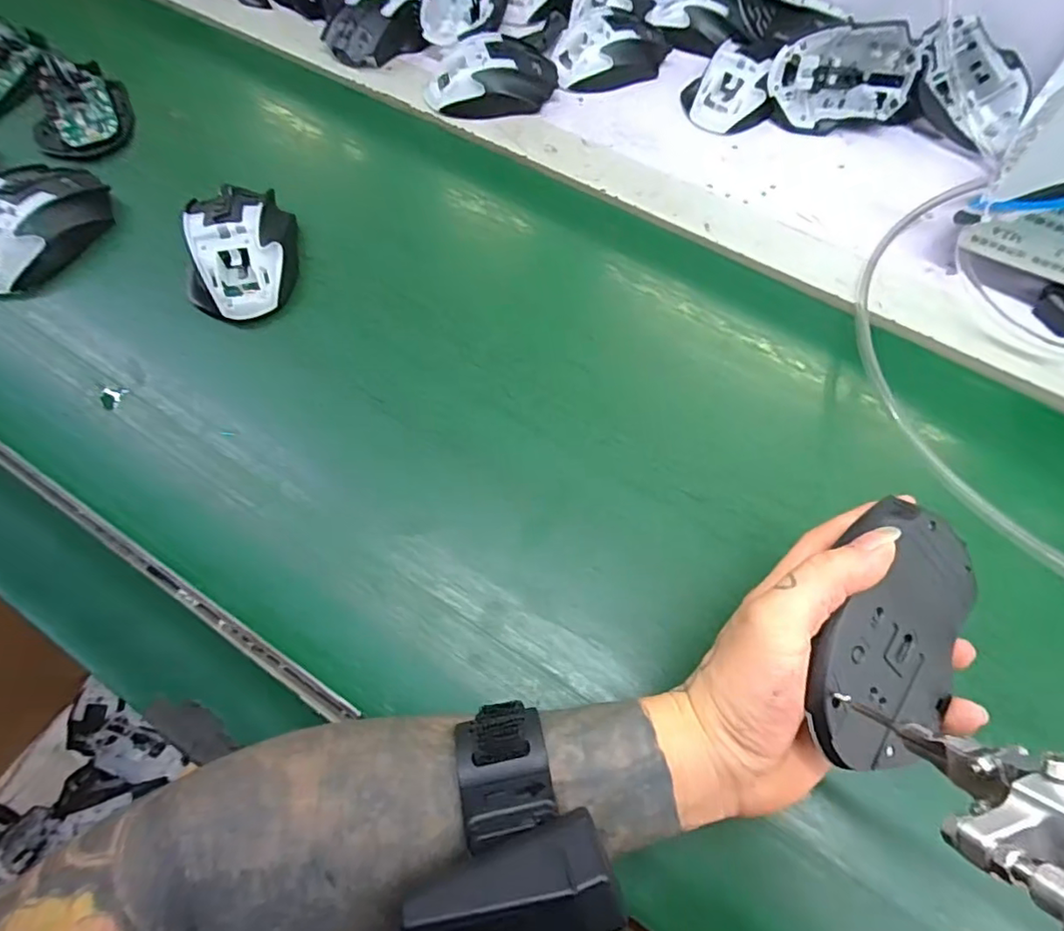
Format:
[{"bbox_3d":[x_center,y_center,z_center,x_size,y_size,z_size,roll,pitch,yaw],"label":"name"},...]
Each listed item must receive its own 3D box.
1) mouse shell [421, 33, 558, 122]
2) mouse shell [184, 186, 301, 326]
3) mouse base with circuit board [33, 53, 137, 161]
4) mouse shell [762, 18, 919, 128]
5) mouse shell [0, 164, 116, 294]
[{"bbox_3d":[-0.035,-0.341,0.496,0.111,0.031,0.065,-1,65,-1],"label":"mouse shell"},{"bbox_3d":[-0.208,-0.156,0.408,0.067,0.043,0.104,-8,66,-4],"label":"mouse shell"},{"bbox_3d":[-0.381,-0.299,0.478,0.078,0.025,0.118,-32,70,-14],"label":"mouse base with circuit board"},{"bbox_3d":[0.260,-0.327,0.482,0.112,0.071,0.026,3,32,7],"label":"mouse shell"},{"bbox_3d":[-0.367,-0.178,0.416,0.067,0.038,0.111,22,67,9],"label":"mouse shell"}]

